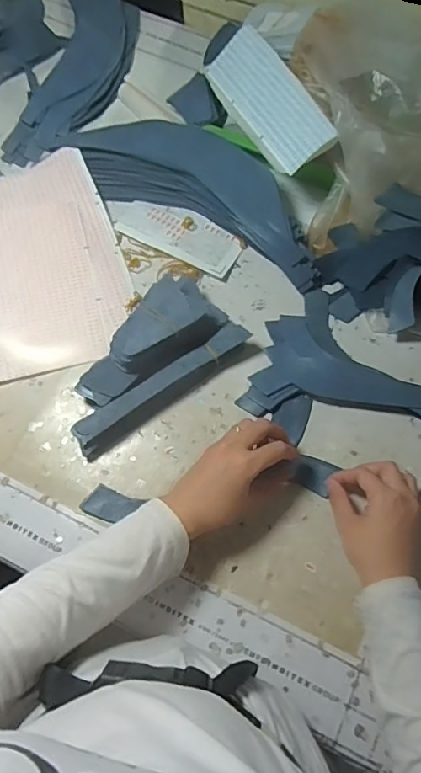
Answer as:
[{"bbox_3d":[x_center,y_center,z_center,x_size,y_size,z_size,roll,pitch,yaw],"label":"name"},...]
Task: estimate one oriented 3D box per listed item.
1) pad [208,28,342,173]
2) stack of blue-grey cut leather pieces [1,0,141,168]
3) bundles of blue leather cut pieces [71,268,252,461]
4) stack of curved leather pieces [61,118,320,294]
[{"bbox_3d":[0.064,-0.321,0.574,0.072,0.010,0.201,-36,65,17],"label":"pad"},{"bbox_3d":[-0.174,-0.439,0.692,0.127,0.020,0.334,8,71,4],"label":"stack of blue-grey cut leather pieces"},{"bbox_3d":[-0.067,-0.023,0.524,0.202,0.057,0.094,-41,75,-13],"label":"bundles of blue leather cut pieces"},{"bbox_3d":[-0.008,-0.234,0.600,0.333,0.051,0.115,28,73,10],"label":"stack of curved leather pieces"}]

